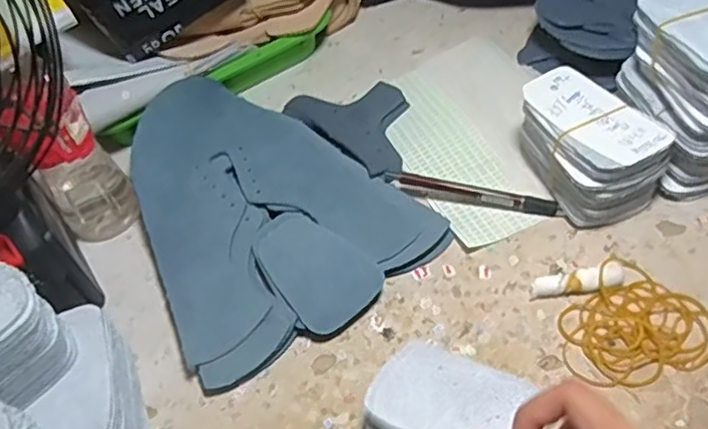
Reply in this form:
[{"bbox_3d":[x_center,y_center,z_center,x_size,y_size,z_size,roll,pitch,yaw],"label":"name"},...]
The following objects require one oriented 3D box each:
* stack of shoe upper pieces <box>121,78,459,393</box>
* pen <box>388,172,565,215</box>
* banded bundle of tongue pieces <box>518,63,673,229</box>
[{"bbox_3d":[-0.081,-0.011,0.486,0.192,0.032,0.246,-34,57,-19],"label":"stack of shoe upper pieces"},{"bbox_3d":[0.086,-0.018,0.480,0.130,0.013,0.010,11,55,17],"label":"pen"},{"bbox_3d":[0.170,-0.051,0.465,0.068,0.066,0.103,-22,52,-9],"label":"banded bundle of tongue pieces"}]

